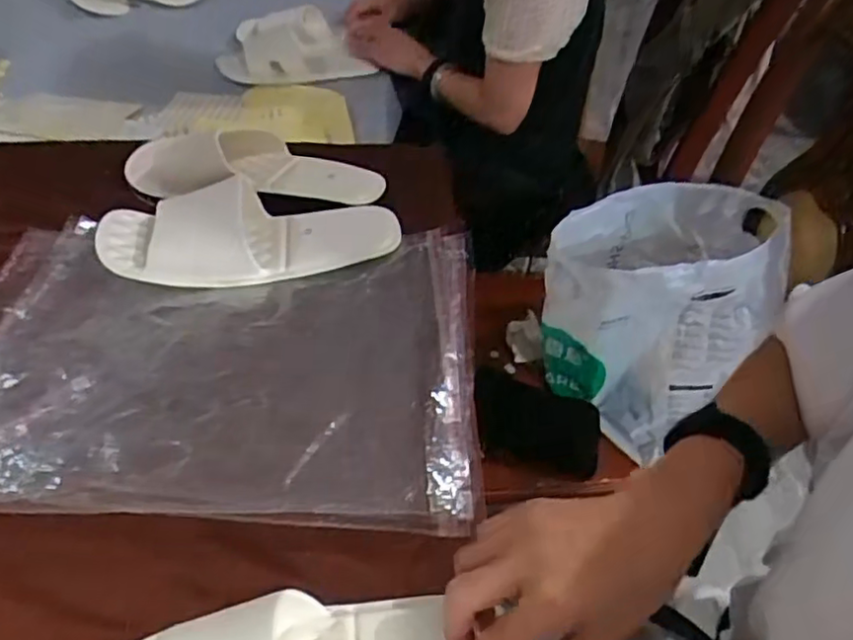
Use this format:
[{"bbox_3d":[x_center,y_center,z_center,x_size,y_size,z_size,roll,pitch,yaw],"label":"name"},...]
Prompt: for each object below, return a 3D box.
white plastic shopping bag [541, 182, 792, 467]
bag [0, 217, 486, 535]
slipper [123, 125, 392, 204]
[{"bbox_3d":[0.316,-0.026,0.864,0.267,0.257,0.289,30,52,24],"label":"white plastic shopping bag"},{"bbox_3d":[-0.157,0.021,0.493,0.387,0.032,0.277,2,46,2],"label":"bag"},{"bbox_3d":[-0.178,-0.172,0.665,0.265,0.051,0.099,9,46,7],"label":"slipper"}]

